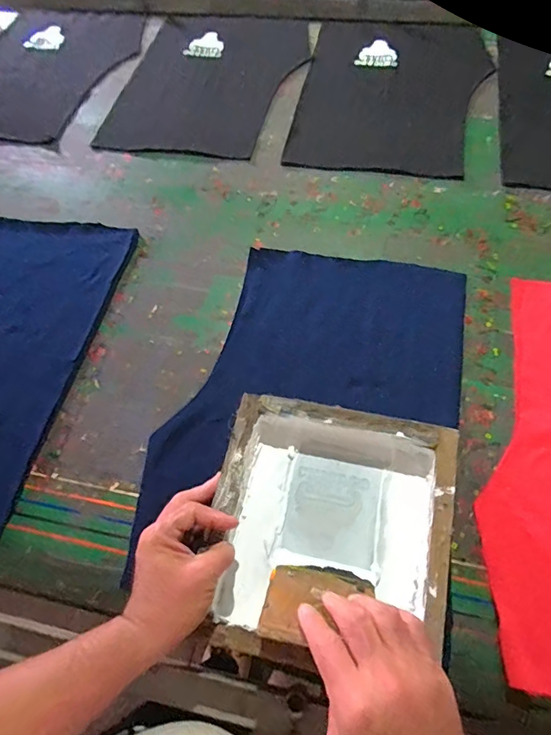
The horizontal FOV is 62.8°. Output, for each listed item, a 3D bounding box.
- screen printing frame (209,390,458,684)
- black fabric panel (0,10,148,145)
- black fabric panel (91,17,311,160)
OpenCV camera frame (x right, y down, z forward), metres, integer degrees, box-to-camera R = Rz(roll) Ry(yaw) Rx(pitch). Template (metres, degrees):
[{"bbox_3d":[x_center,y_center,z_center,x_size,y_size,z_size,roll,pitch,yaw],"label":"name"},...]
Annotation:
[{"bbox_3d":[0.058,0.172,0.479,0.243,0.046,0.251,10,63,9],"label":"screen printing frame"},{"bbox_3d":[-0.498,-0.628,0.957,0.351,0.014,0.439,8,63,8],"label":"black fabric panel"},{"bbox_3d":[-0.133,-0.579,0.912,0.328,0.013,0.436,11,65,10],"label":"black fabric panel"}]

